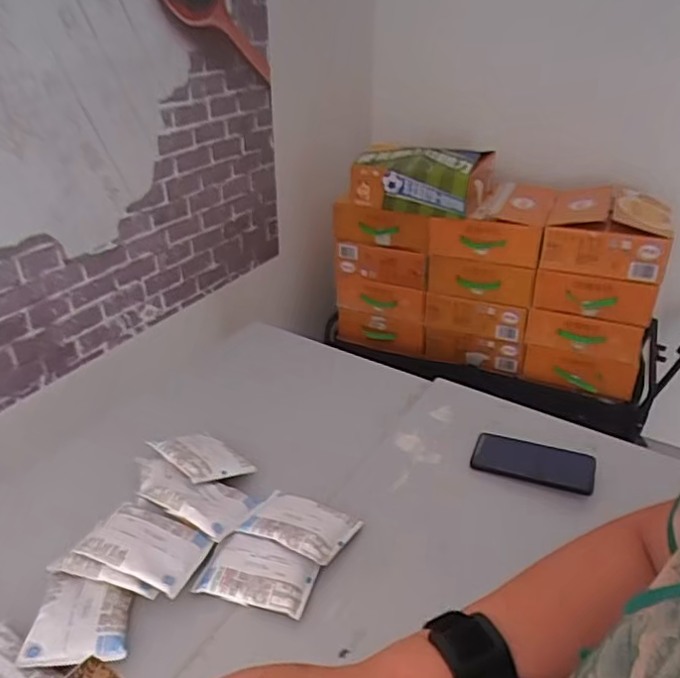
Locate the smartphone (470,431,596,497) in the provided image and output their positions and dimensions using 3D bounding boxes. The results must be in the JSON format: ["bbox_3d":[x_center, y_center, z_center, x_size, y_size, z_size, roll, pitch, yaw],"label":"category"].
[{"bbox_3d":[0.273,0.169,0.833,0.159,0.011,0.077,12,32,19],"label":"smartphone"}]

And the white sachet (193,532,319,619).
[{"bbox_3d":[-0.092,0.266,0.673,0.124,0.015,0.078,10,31,16],"label":"white sachet"}]

